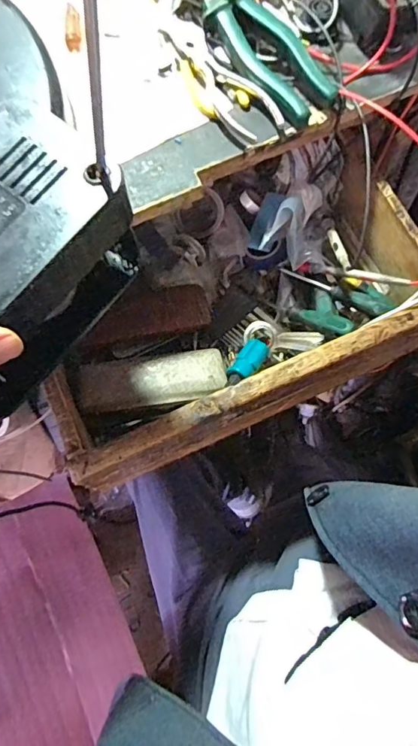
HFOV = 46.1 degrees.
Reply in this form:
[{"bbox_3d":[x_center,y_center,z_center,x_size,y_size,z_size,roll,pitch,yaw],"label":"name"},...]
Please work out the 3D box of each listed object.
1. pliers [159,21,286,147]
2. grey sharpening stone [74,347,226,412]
[{"bbox_3d":[0.002,-0.260,0.436,0.048,0.018,0.148,-38,76,-15],"label":"pliers"},{"bbox_3d":[-0.058,0.008,0.502,0.151,0.011,0.050,-10,71,-6],"label":"grey sharpening stone"}]

